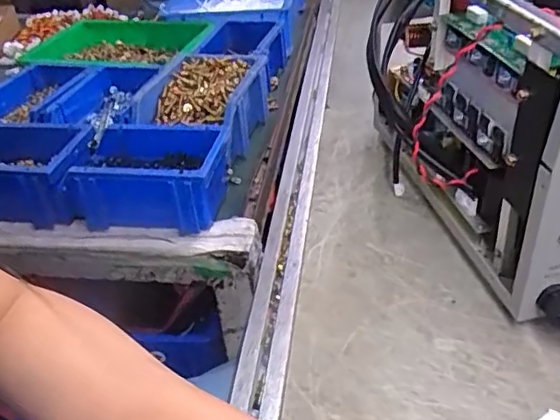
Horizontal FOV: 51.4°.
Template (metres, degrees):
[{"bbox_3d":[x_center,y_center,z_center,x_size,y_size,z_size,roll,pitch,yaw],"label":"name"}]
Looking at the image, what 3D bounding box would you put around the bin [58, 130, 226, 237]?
[{"bbox_3d":[-0.133,-0.034,0.595,0.151,0.071,0.112,3,37,11],"label":"bin"}]

